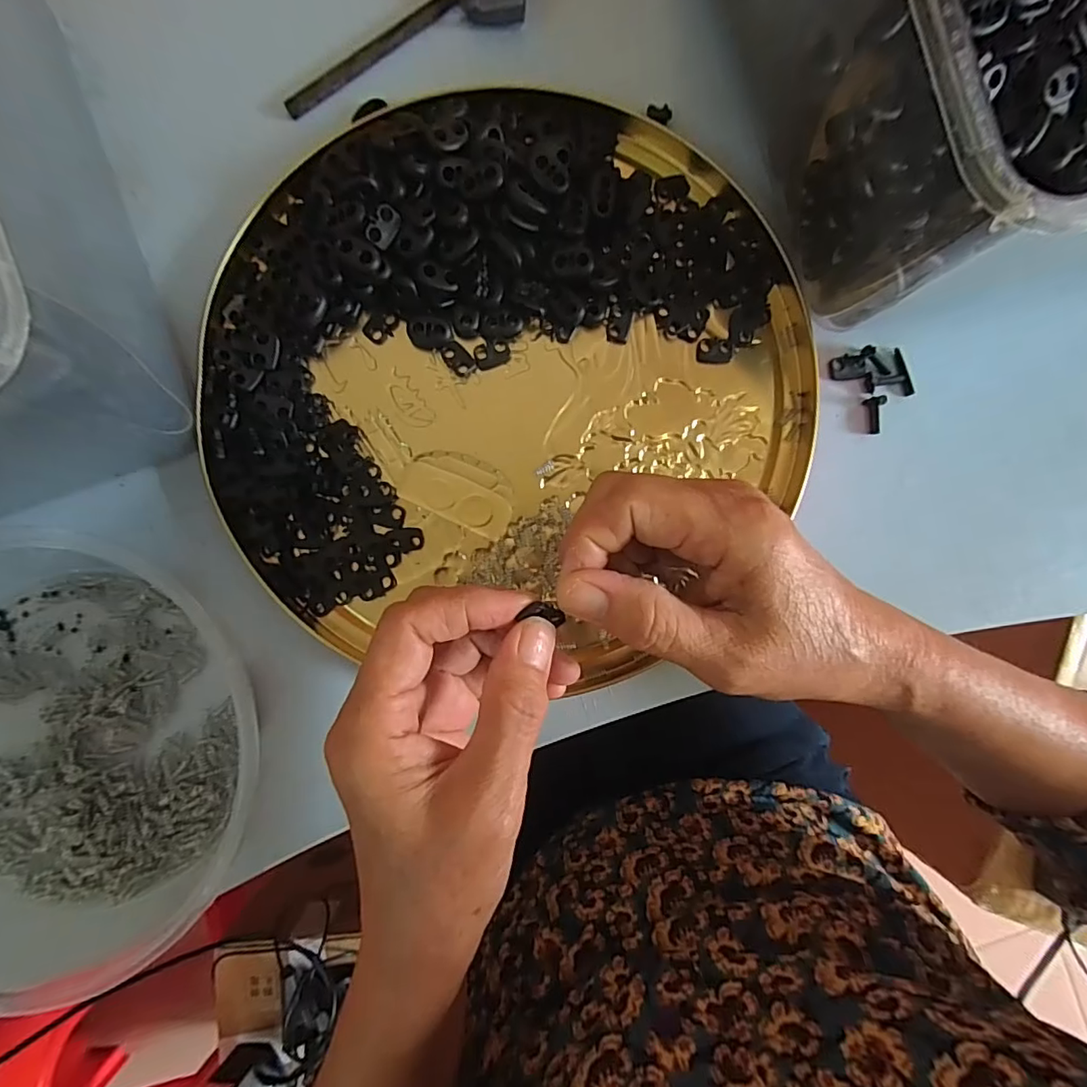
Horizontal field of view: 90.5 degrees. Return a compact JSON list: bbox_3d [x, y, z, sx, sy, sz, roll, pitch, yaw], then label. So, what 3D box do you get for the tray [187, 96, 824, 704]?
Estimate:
[{"bbox_3d":[-0.013,-0.084,0.260,0.298,0.030,0.279,0,89,-1],"label":"tray"}]

